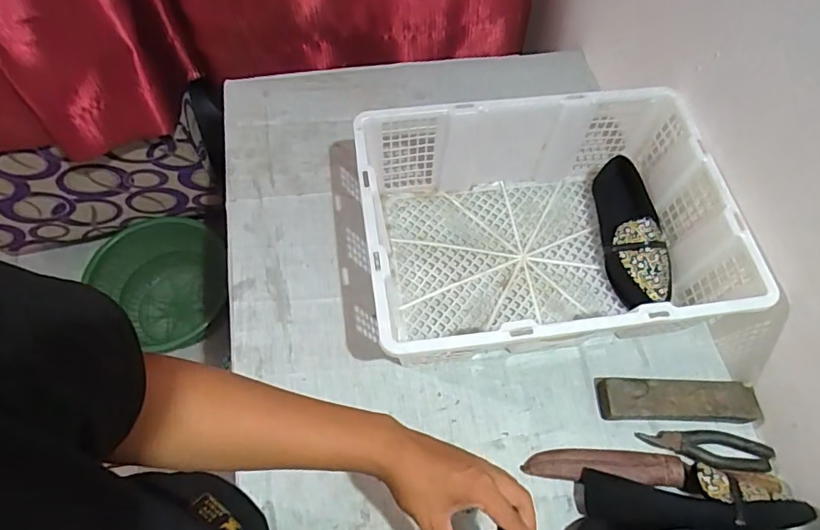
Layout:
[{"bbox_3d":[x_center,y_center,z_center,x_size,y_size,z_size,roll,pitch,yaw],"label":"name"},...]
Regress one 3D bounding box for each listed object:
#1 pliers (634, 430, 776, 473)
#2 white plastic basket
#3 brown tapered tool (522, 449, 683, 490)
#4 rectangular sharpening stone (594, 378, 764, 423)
[{"bbox_3d":[0.389,0.242,0.677,0.167,0.017,0.048,3,63,0],"label":"pliers"},{"bbox_3d":[0.187,-0.044,0.728,0.493,0.162,0.346,-6,63,-5],"label":"white plastic basket"},{"bbox_3d":[0.247,0.256,0.665,0.193,0.020,0.040,4,63,1],"label":"brown tapered tool"},{"bbox_3d":[0.354,0.179,0.689,0.201,0.025,0.053,3,63,0],"label":"rectangular sharpening stone"}]

